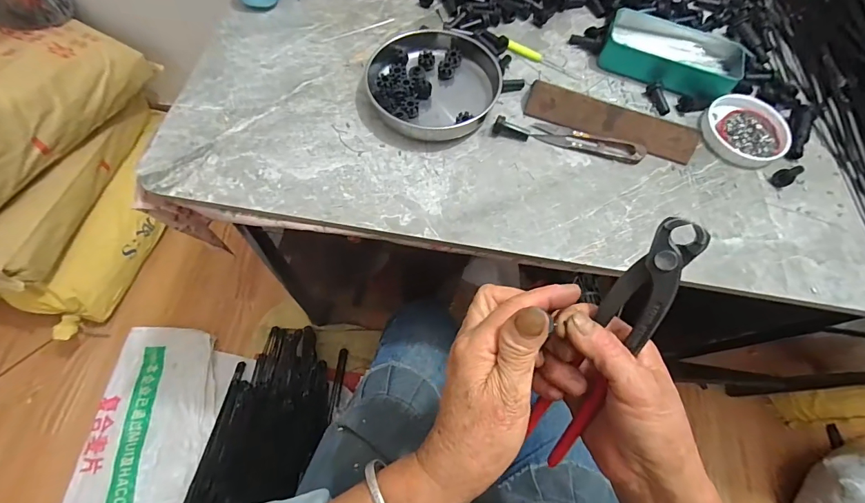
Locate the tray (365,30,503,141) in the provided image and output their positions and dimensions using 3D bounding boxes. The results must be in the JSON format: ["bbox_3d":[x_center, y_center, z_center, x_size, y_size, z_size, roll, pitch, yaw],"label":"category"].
[{"bbox_3d":[0.001,-0.181,0.421,0.133,0.022,0.134,2,66,-4],"label":"tray"}]

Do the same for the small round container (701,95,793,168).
[{"bbox_3d":[0.346,-0.135,0.434,0.086,0.015,0.086,2,66,-4],"label":"small round container"}]

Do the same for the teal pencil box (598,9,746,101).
[{"bbox_3d":[0.278,-0.229,0.457,0.150,0.033,0.087,24,66,6],"label":"teal pencil box"}]

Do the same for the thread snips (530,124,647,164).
[{"bbox_3d":[0.164,-0.115,0.416,0.116,0.004,0.023,15,68,6],"label":"thread snips"}]

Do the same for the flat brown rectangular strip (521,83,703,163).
[{"bbox_3d":[0.188,-0.138,0.416,0.177,0.026,0.026,21,66,5],"label":"flat brown rectangular strip"}]

